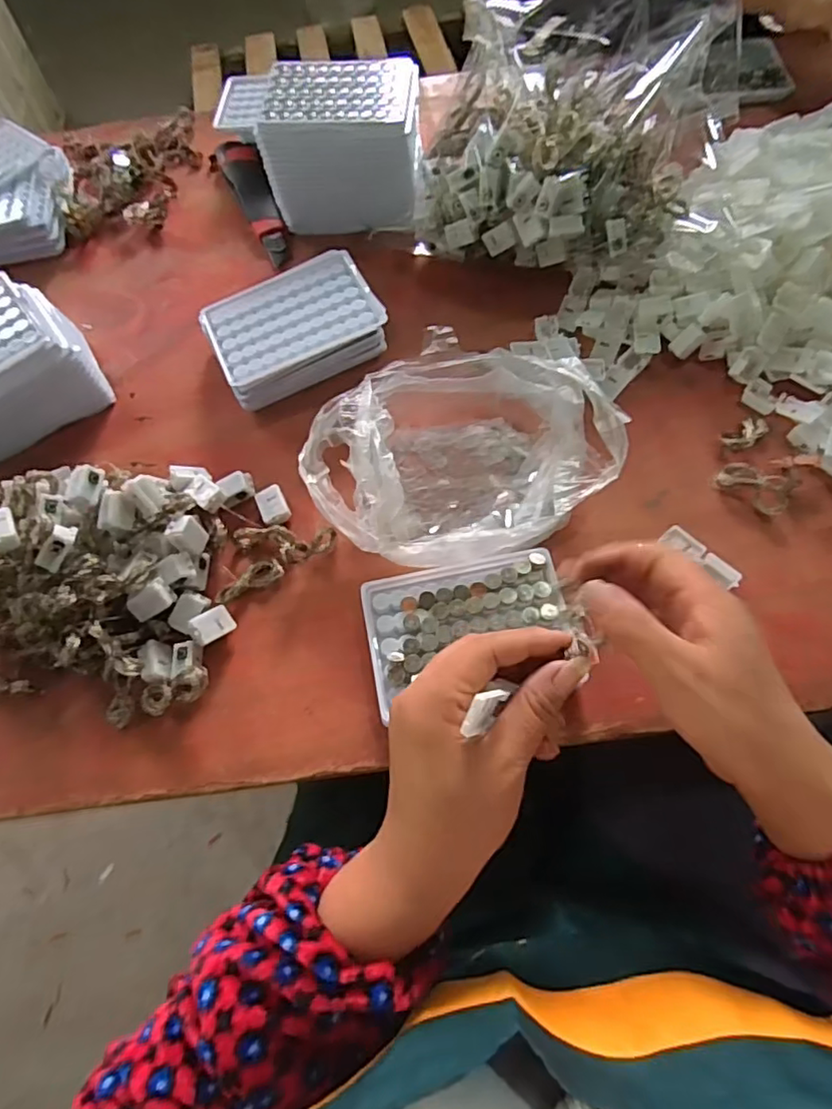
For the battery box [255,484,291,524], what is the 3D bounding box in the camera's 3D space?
[{"bbox_3d":[-0.106,-0.037,0.442,0.021,0.008,0.029,-24,67,-7],"label":"battery box"}]

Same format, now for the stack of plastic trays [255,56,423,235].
[{"bbox_3d":[-0.060,-0.362,0.538,0.134,0.098,0.096,4,65,6],"label":"stack of plastic trays"}]

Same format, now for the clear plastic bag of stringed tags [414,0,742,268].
[{"bbox_3d":[0.126,-0.340,0.481,0.229,0.157,0.173,17,68,12],"label":"clear plastic bag of stringed tags"}]

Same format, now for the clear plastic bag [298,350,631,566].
[{"bbox_3d":[0.029,-0.072,0.425,0.209,0.067,0.156,-23,65,-6],"label":"clear plastic bag"}]

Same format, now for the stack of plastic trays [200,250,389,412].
[{"bbox_3d":[-0.099,-0.182,0.489,0.133,0.046,0.097,-27,66,-8],"label":"stack of plastic trays"}]

